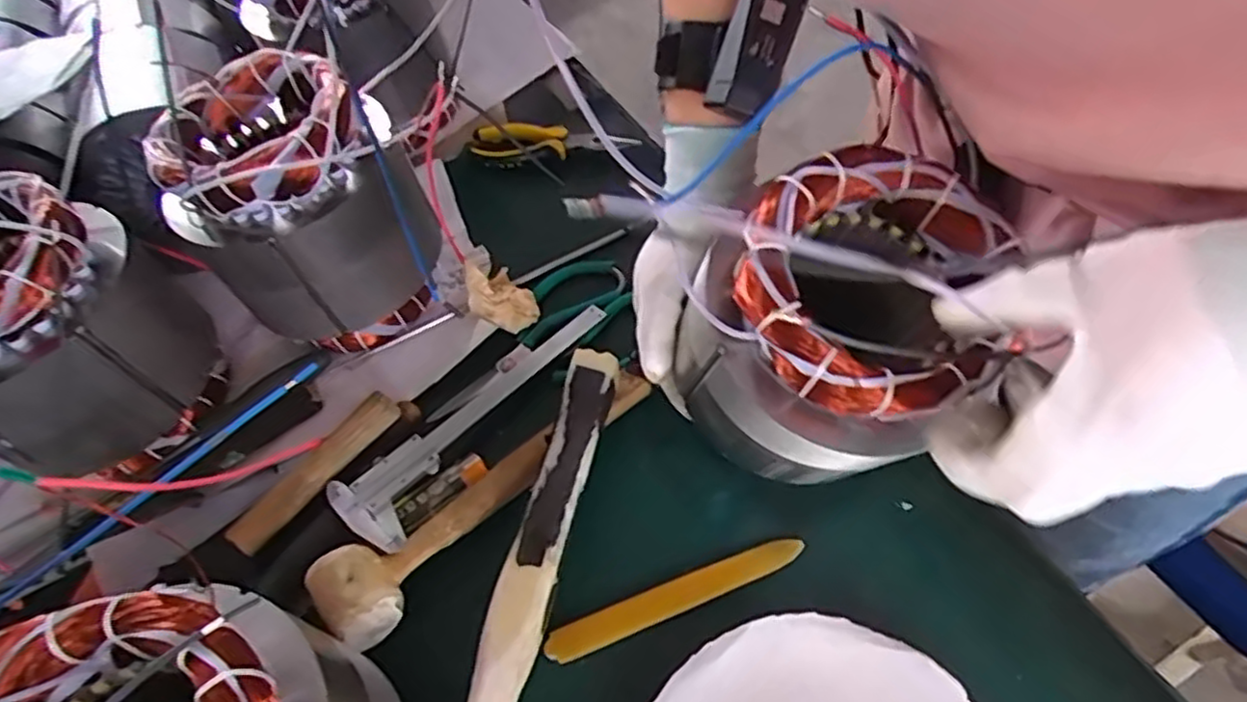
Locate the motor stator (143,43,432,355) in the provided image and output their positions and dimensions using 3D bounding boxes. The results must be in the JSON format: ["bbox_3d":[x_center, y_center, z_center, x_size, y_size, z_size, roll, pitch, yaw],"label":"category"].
[{"bbox_3d":[-0.227,-0.092,0.510,0.131,0.176,0.151,-35,59,-18],"label":"motor stator"}]

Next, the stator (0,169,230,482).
[{"bbox_3d":[-0.374,-0.008,0.470,0.138,0.172,0.138,29,62,23],"label":"stator"}]

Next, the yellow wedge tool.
[{"bbox_3d":[0.032,0.146,0.427,0.161,0.004,0.019,-21,56,-9],"label":"yellow wedge tool"}]

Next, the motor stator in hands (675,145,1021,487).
[{"bbox_3d":[0.109,-0.010,0.369,0.149,0.149,0.122,15,58,15],"label":"motor stator in hands"}]

